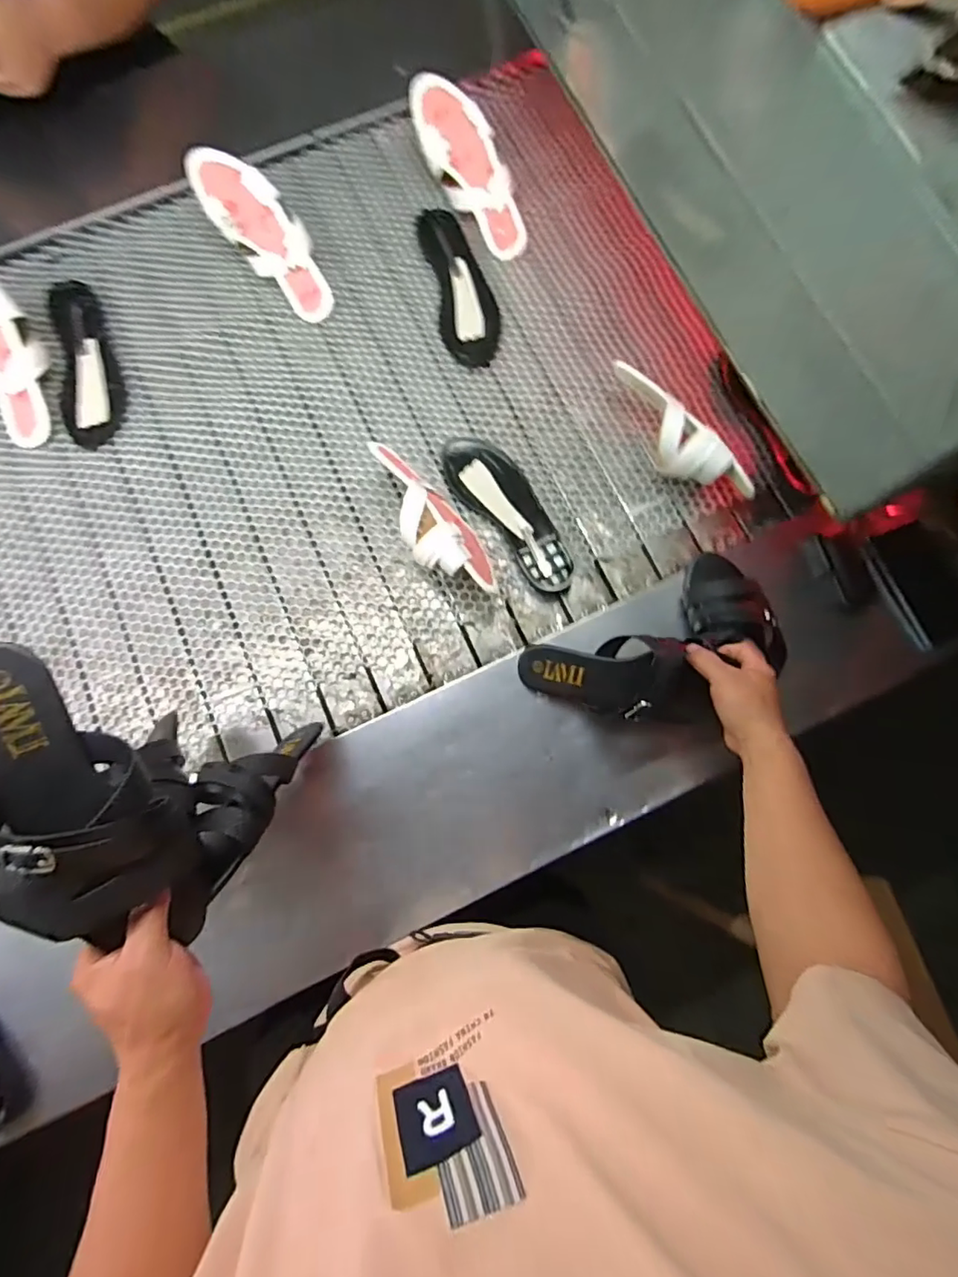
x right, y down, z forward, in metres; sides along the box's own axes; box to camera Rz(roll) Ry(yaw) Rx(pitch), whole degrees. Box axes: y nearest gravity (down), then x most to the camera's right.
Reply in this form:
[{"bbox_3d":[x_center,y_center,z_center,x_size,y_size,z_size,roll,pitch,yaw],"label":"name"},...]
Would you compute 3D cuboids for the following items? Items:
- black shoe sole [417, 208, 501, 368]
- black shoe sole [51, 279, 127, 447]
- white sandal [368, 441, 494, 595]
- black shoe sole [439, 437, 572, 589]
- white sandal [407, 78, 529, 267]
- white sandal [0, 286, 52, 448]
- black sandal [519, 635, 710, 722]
[{"bbox_3d":[-0.027,-0.523,0.802,0.084,0.030,0.261,-13,79,-3],"label":"black shoe sole"},{"bbox_3d":[-0.552,-0.395,0.780,0.079,0.019,0.263,-13,79,-3],"label":"black shoe sole"},{"bbox_3d":[-0.057,-0.149,0.699,0.085,0.083,0.231,-28,80,-6],"label":"white sandal"},{"bbox_3d":[0.043,-0.173,0.738,0.084,0.019,0.248,-37,81,-7],"label":"black shoe sole"},{"bbox_3d":[-0.010,-0.683,0.810,0.089,0.051,0.251,-38,105,-7],"label":"white sandal"},{"bbox_3d":[-0.641,-0.387,0.740,0.088,0.033,0.245,-21,105,-4],"label":"white sandal"},{"bbox_3d":[0.151,0.044,0.637,0.206,0.064,0.089,4,76,33],"label":"black sandal"}]

